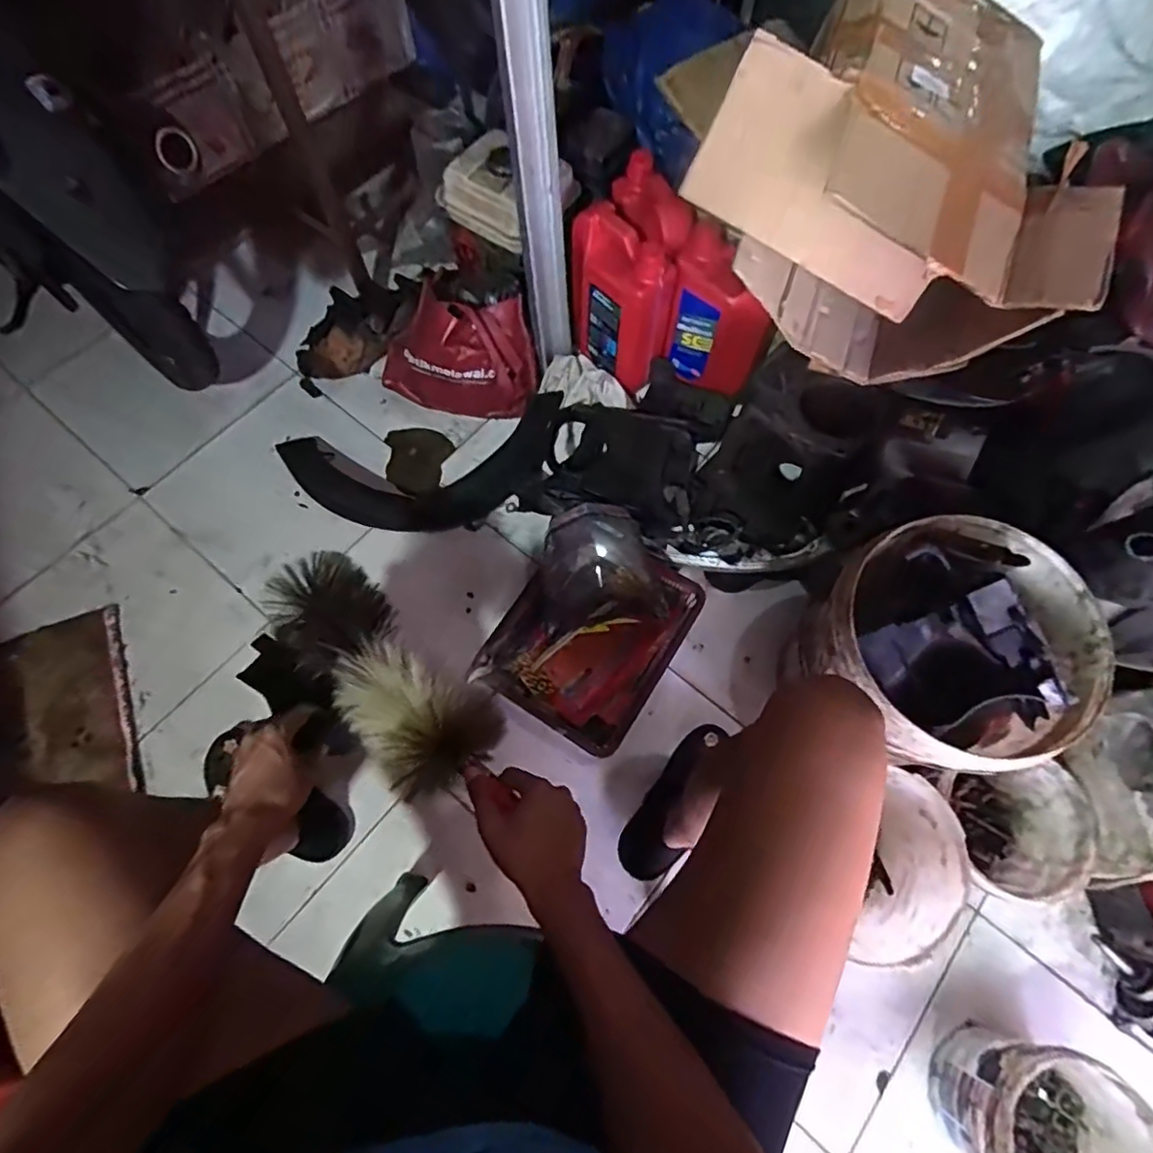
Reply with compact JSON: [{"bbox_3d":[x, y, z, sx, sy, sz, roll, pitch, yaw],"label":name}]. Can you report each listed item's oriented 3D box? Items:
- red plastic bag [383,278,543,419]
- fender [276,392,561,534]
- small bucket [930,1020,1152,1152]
[{"bbox_3d":[-0.237,-0.435,1.199,0.308,0.221,0.132,4,68,1],"label":"red plastic bag"},{"bbox_3d":[-0.290,-0.216,1.193,0.556,0.069,0.268,-14,69,-6],"label":"fender"},{"bbox_3d":[0.593,0.711,0.789,0.203,0.192,0.191,0,68,-1],"label":"small bucket"}]

